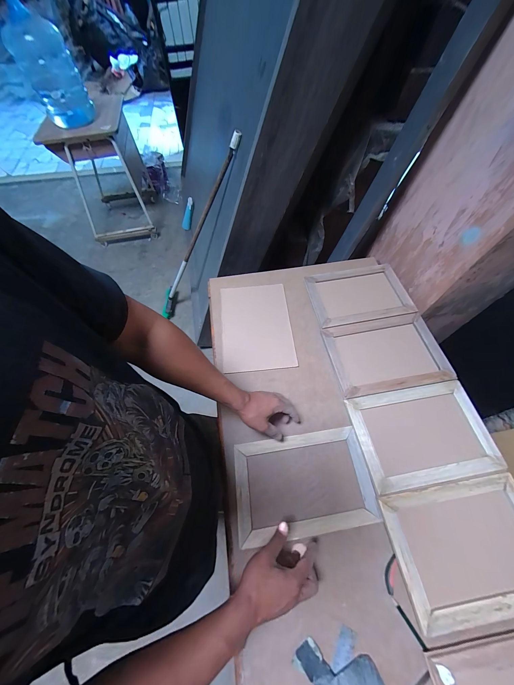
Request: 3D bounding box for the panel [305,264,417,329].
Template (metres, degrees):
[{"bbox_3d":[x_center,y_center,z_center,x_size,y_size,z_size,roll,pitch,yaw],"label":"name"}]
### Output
[{"bbox_3d":[0.319,-0.156,0.782,0.292,0.011,0.203,-11,62,-3],"label":"panel"}]

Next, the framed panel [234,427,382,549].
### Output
[{"bbox_3d":[0.101,0.310,0.550,0.286,0.016,0.192,-9,62,-1],"label":"framed panel"}]

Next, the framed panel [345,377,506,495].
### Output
[{"bbox_3d":[0.385,0.211,0.580,0.294,0.016,0.205,-10,62,-2],"label":"framed panel"}]

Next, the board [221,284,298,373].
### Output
[{"bbox_3d":[-0.003,-0.055,0.743,0.200,0.013,0.284,-6,62,0],"label":"board"}]

